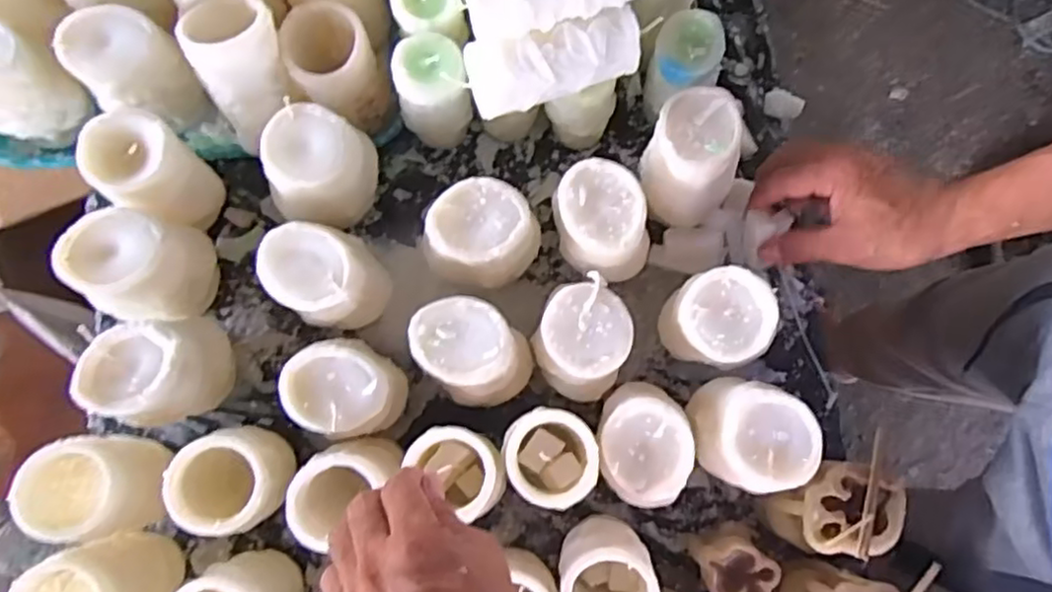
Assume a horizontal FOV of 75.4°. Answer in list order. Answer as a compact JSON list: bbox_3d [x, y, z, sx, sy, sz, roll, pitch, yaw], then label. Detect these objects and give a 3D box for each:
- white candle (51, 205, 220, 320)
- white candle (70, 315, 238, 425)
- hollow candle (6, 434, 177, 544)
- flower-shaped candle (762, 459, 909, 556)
[{"bbox_3d":[-0.269,-0.019,0.481,0.072,0.084,0.070,-3,80,-2],"label":"white candle"},{"bbox_3d":[-0.246,0.048,0.465,0.070,0.076,0.075,11,79,1],"label":"white candle"},{"bbox_3d":[-0.280,0.125,0.457,0.070,0.095,0.063,-4,80,-2],"label":"hollow candle"},{"bbox_3d":[0.216,0.150,0.480,0.074,0.073,0.065,6,79,0],"label":"flower-shaped candle"}]

